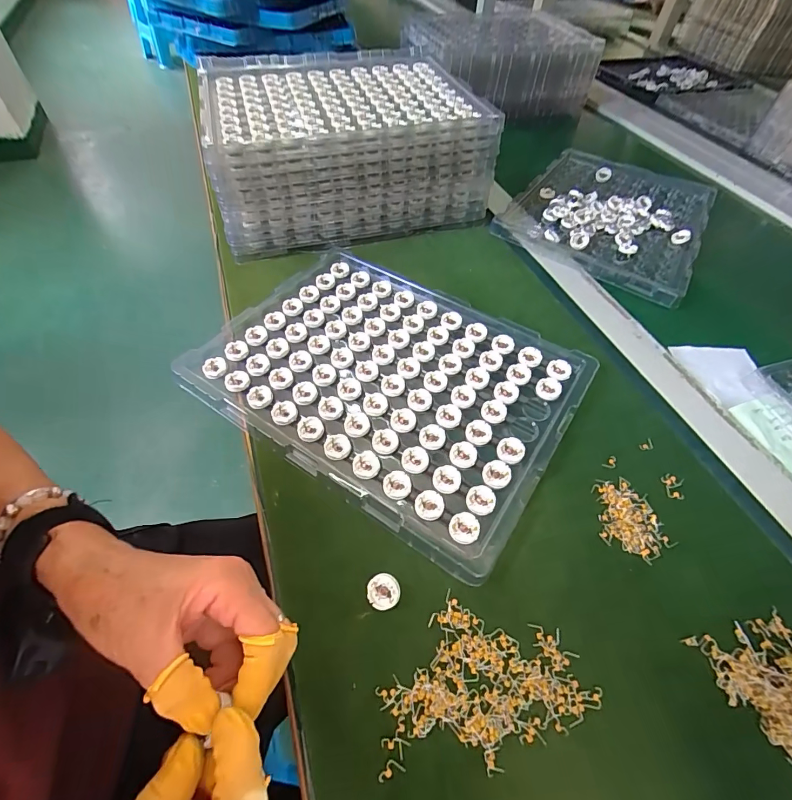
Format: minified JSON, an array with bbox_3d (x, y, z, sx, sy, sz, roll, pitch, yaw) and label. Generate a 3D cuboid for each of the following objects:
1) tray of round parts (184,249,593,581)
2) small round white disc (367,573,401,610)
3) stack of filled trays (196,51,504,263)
[{"bbox_3d":[-0.011,-0.031,0.419,0.354,0.013,0.252,30,57,18],"label":"tray of round parts"},{"bbox_3d":[-0.009,0.138,0.300,0.023,0.011,0.022,2,53,-2],"label":"small round white disc"},{"bbox_3d":[-0.086,-0.358,0.585,0.337,0.130,0.297,-16,55,-15],"label":"stack of filled trays"}]

